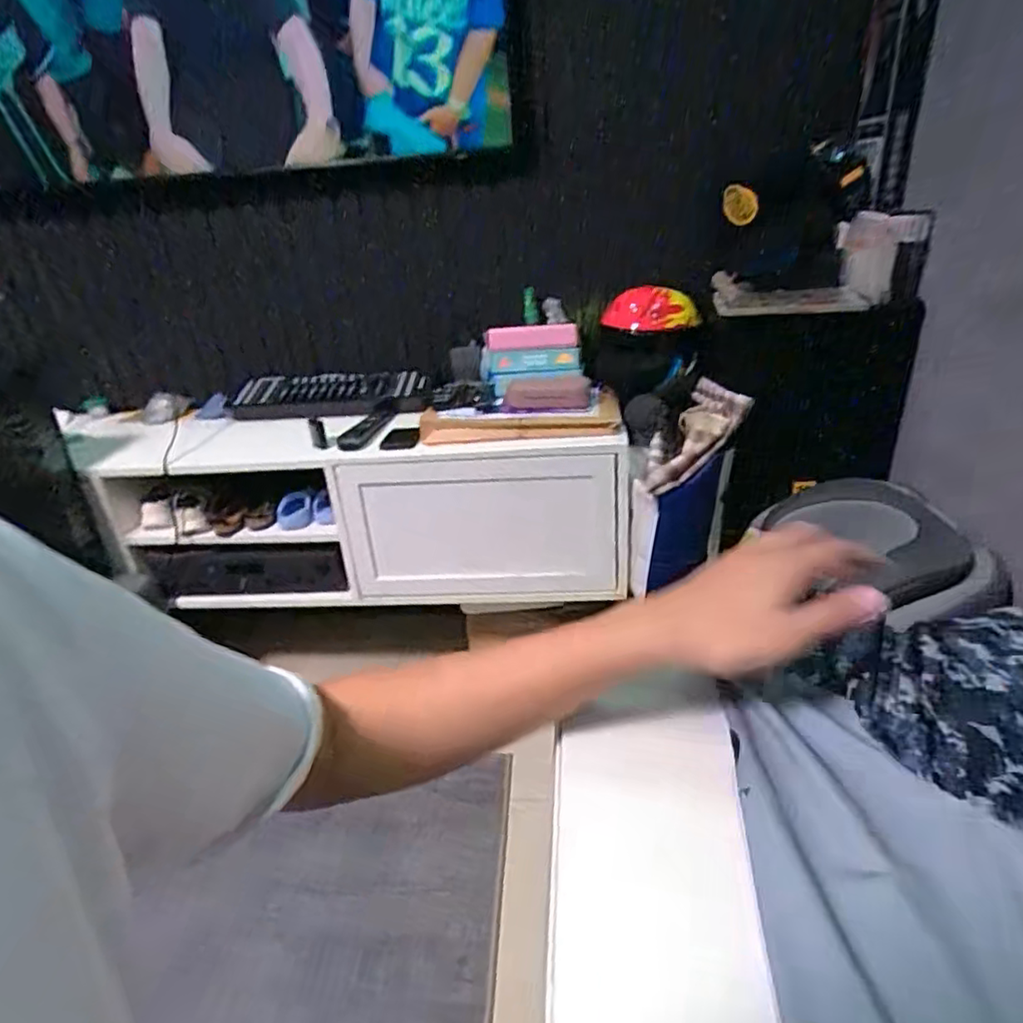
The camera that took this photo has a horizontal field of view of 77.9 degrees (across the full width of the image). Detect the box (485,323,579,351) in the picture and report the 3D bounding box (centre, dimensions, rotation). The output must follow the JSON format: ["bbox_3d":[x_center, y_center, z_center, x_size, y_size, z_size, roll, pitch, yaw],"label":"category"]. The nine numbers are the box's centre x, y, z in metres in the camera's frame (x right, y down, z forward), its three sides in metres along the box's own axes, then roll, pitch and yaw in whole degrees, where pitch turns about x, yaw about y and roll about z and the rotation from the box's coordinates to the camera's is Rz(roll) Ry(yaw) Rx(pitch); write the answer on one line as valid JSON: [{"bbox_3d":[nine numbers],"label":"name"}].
[{"bbox_3d":[0.032,-0.348,1.269,0.190,0.043,0.031,7,30,22],"label":"box"}]

